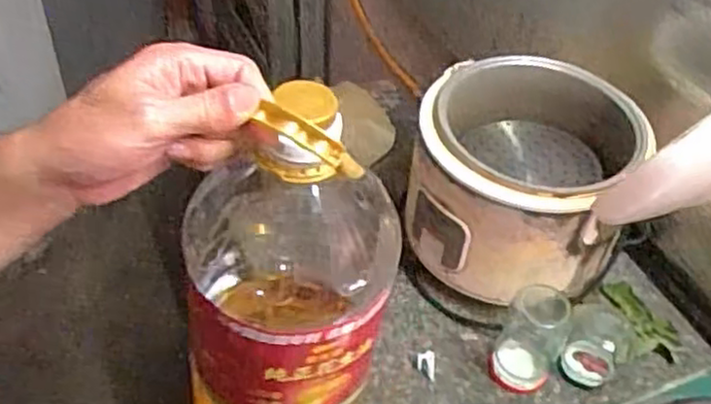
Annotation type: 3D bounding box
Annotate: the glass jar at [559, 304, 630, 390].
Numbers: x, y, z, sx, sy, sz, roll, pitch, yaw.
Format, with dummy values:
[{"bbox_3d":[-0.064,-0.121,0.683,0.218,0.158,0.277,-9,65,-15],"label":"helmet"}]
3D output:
[{"bbox_3d":[0.264,0.158,0.807,0.068,0.072,0.067,3,47,-3],"label":"glass jar"}]

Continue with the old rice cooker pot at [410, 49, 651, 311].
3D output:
[{"bbox_3d":[0.198,-0.030,0.872,0.257,0.172,0.259,3,47,-3],"label":"old rice cooker pot"}]

